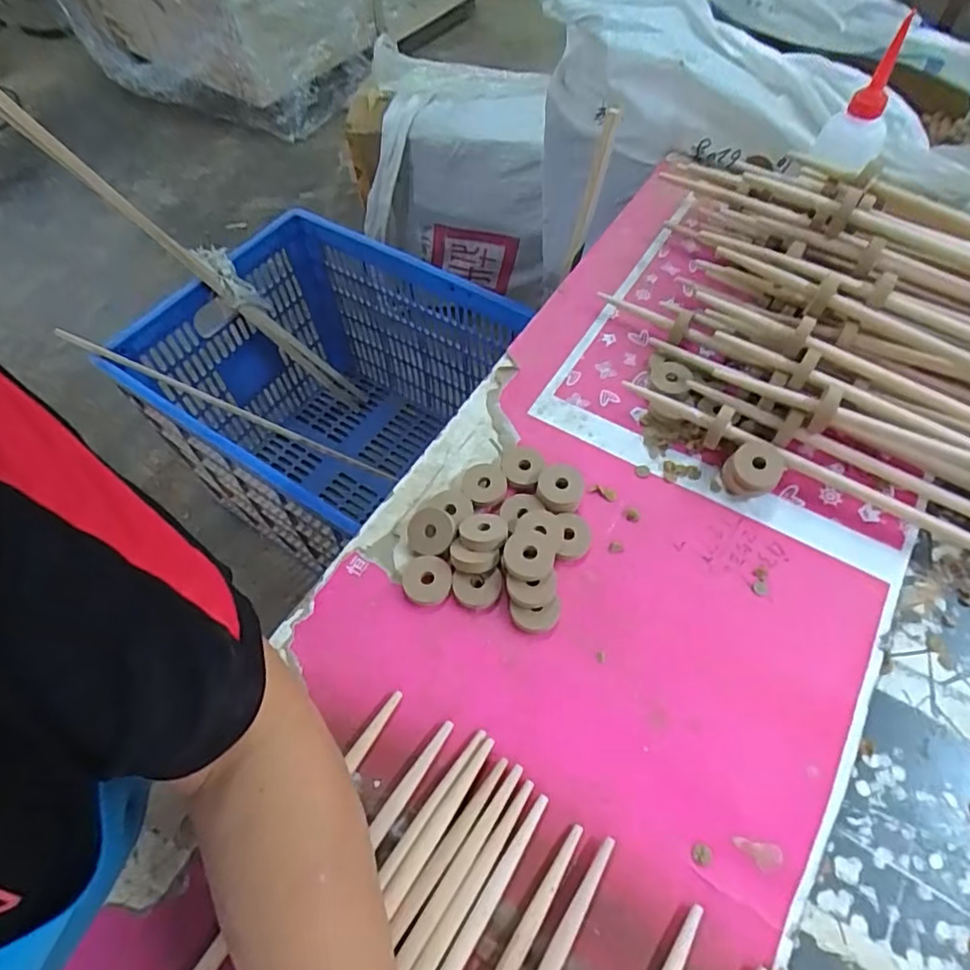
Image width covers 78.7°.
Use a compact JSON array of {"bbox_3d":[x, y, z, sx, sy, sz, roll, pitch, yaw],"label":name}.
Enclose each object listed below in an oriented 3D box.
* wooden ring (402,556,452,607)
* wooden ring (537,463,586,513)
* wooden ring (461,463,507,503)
[{"bbox_3d":[-0.042,0.069,0.428,0.036,0.011,0.034,-1,58,2],"label":"wooden ring"},{"bbox_3d":[0.058,0.004,0.453,0.034,0.015,0.040,8,59,7],"label":"wooden ring"},{"bbox_3d":[0.000,-0.001,0.465,0.034,0.005,0.033,-1,58,2],"label":"wooden ring"}]

